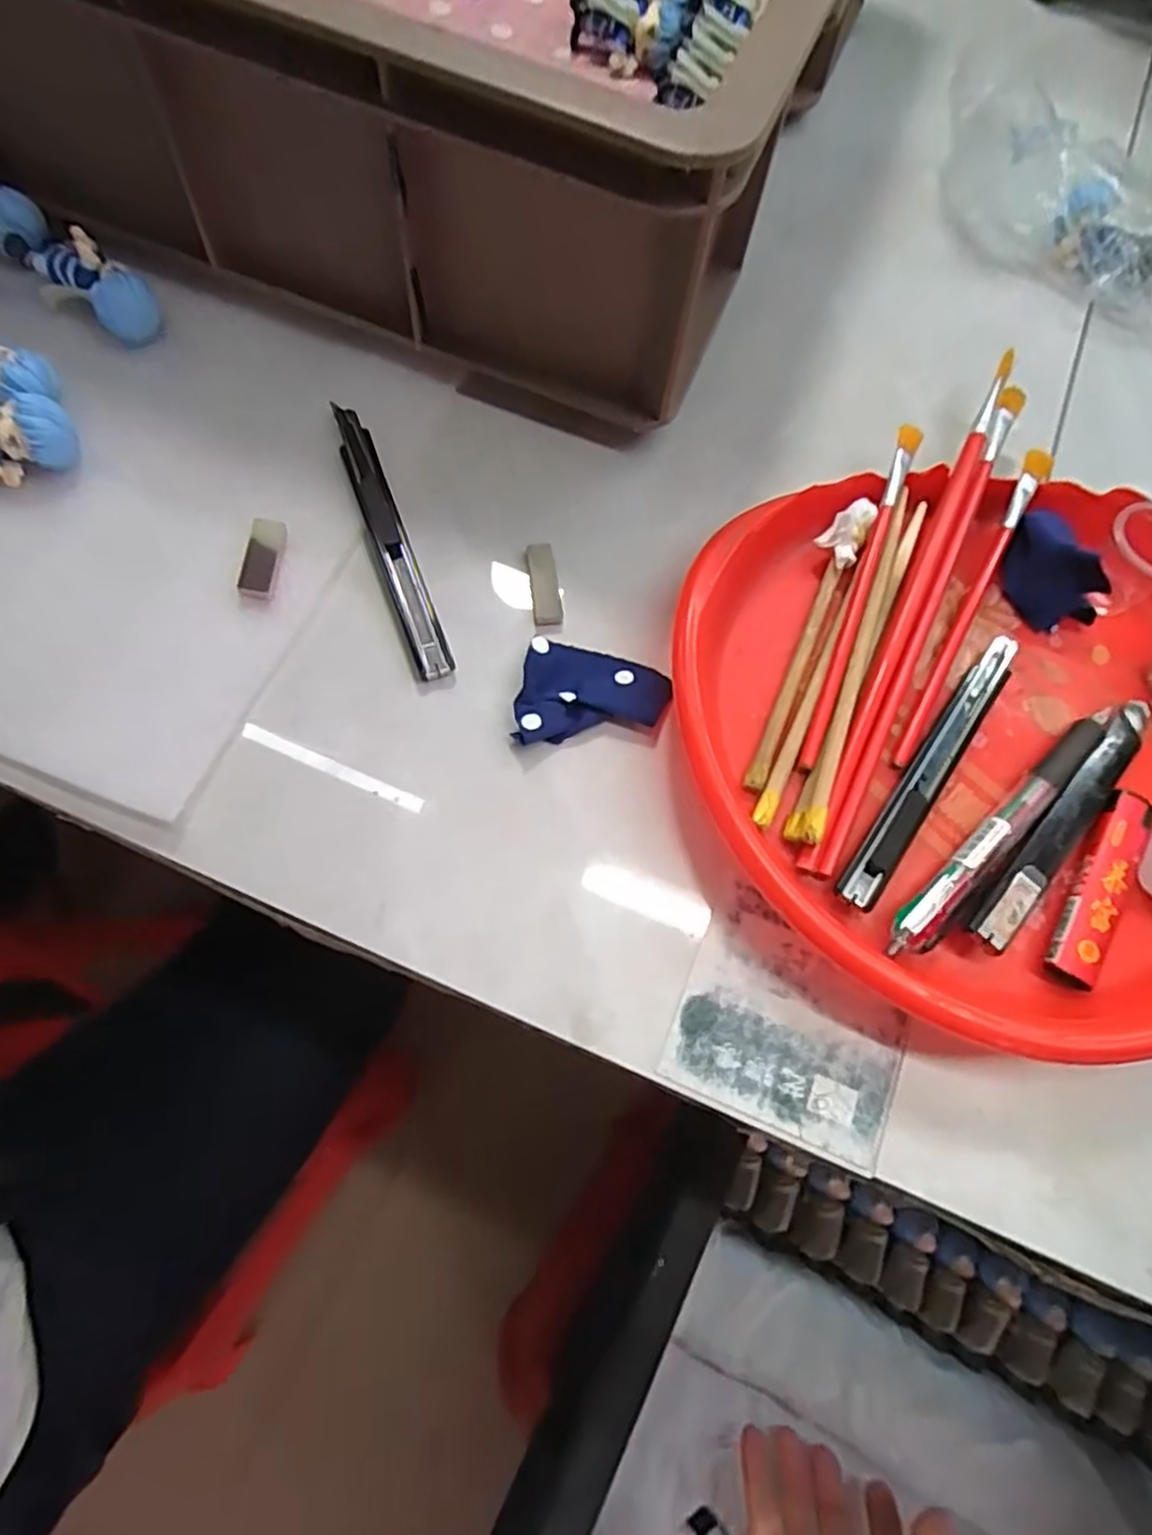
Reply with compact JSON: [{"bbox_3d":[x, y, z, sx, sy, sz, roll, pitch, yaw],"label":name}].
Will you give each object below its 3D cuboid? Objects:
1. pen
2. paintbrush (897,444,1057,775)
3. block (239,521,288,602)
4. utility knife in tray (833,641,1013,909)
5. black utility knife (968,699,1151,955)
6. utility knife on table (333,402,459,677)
[{"bbox_3d":[0.161,0.025,0.279,0.126,0.011,0.015,-42,78,-16],"label":"pen"},{"bbox_3d":[0.170,-0.073,0.313,0.011,0.015,0.169,30,72,7],"label":"paintbrush"},{"bbox_3d":[-0.131,-0.088,0.308,0.015,0.006,0.037,3,71,-3],"label":"block"},{"bbox_3d":[0.143,-0.002,0.290,0.015,0.007,0.137,36,73,9],"label":"utility knife in tray"},{"bbox_3d":[0.191,0.018,0.282,0.019,0.009,0.132,42,74,10],"label":"black utility knife"},{"bbox_3d":[-0.081,-0.098,0.316,0.017,0.017,0.133,-19,73,-10],"label":"utility knife on table"}]

